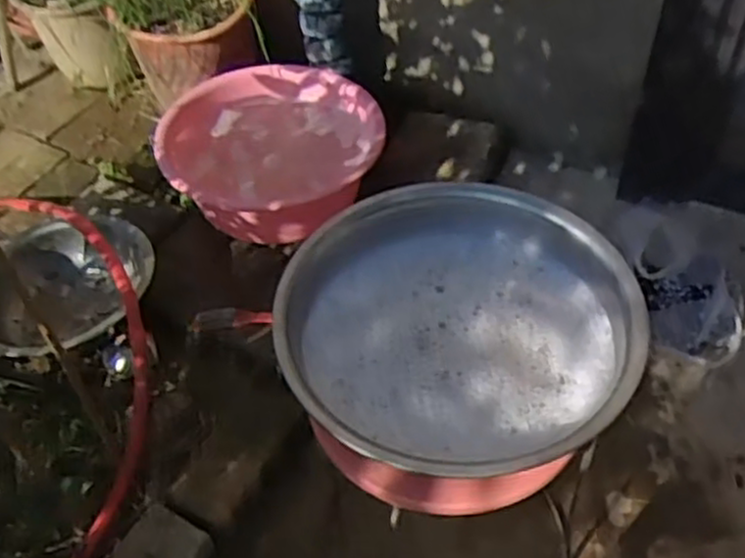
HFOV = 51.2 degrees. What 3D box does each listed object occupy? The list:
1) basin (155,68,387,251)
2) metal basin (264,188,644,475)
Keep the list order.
[{"bbox_3d":[-0.197,-0.251,1.583,0.426,0.155,0.414,-1,46,1],"label":"basin"},{"bbox_3d":[0.082,0.039,0.788,0.339,0.070,0.337,-2,49,2],"label":"metal basin"}]

